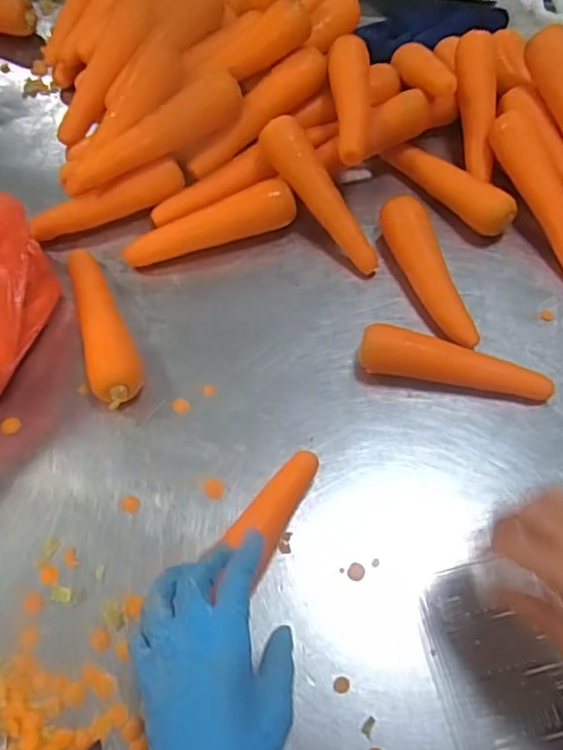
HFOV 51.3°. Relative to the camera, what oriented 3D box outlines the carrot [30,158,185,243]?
[{"bbox_3d":[-0.187,-0.189,0.632,0.167,0.035,0.026,-21,63,-11],"label":"carrot"}]

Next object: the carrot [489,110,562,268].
[{"bbox_3d":[0.280,-0.193,0.627,0.034,0.034,0.193,-21,82,-12],"label":"carrot"}]

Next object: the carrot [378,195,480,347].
[{"bbox_3d":[0.147,-0.107,0.600,0.043,0.050,0.174,-16,62,-9],"label":"carrot"}]

